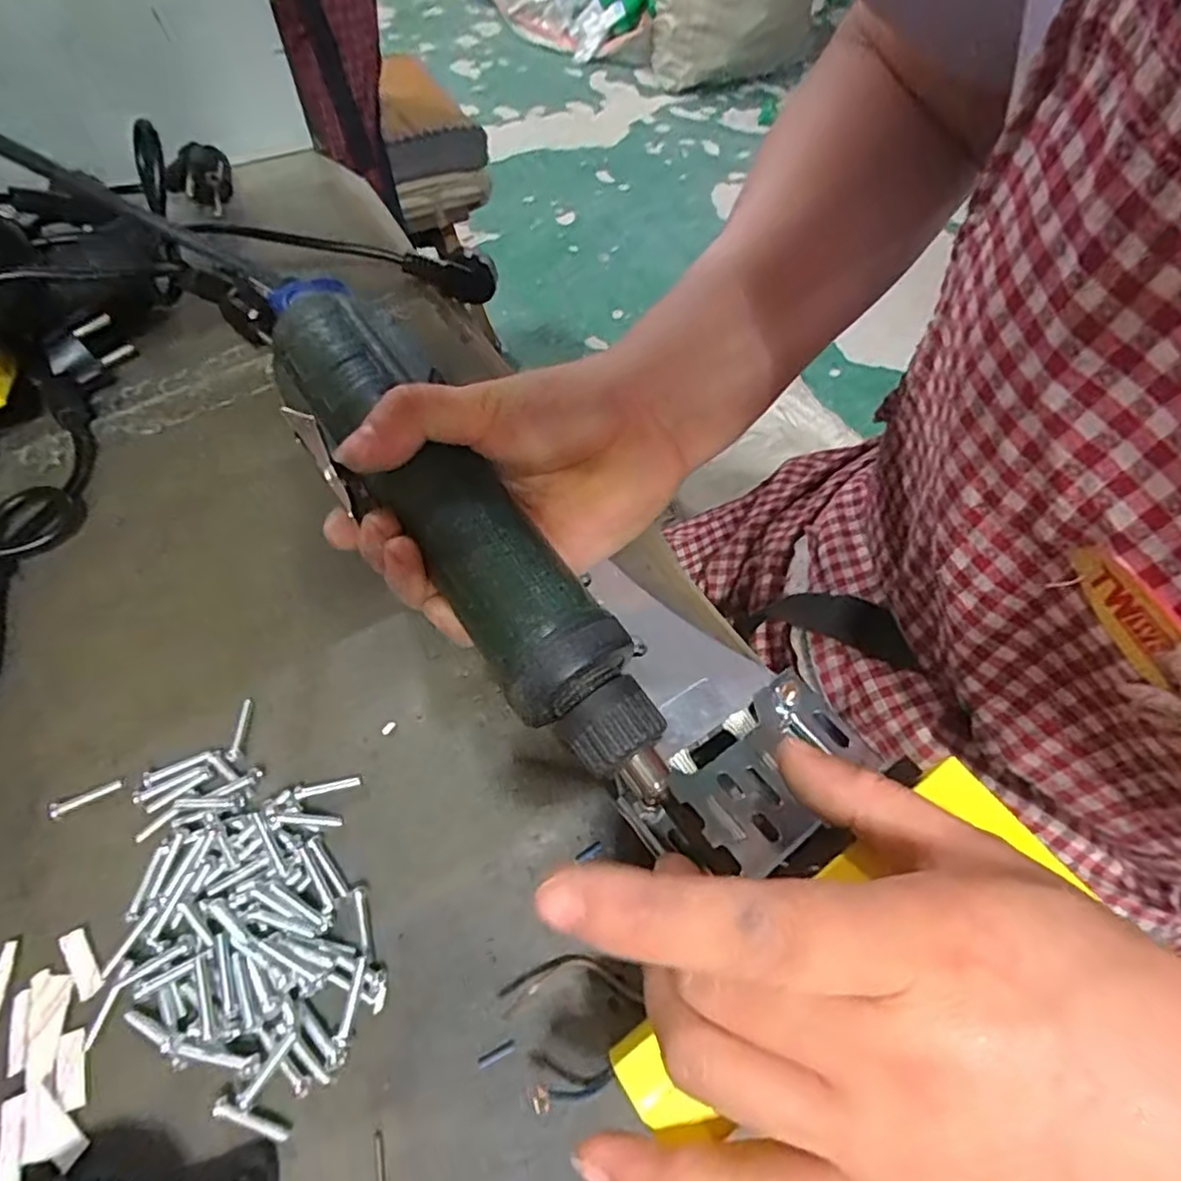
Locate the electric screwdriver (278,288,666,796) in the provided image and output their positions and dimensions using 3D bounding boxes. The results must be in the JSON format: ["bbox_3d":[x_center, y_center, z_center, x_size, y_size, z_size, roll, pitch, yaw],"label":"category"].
[{"bbox_3d":[-0.053,-0.025,0.224,0.042,0.039,0.226,-33,70,-20],"label":"electric screwdriver"}]

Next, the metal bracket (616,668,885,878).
[{"bbox_3d":[0.051,0.060,0.205,0.076,0.007,0.045,-27,61,-17],"label":"metal bracket"}]

